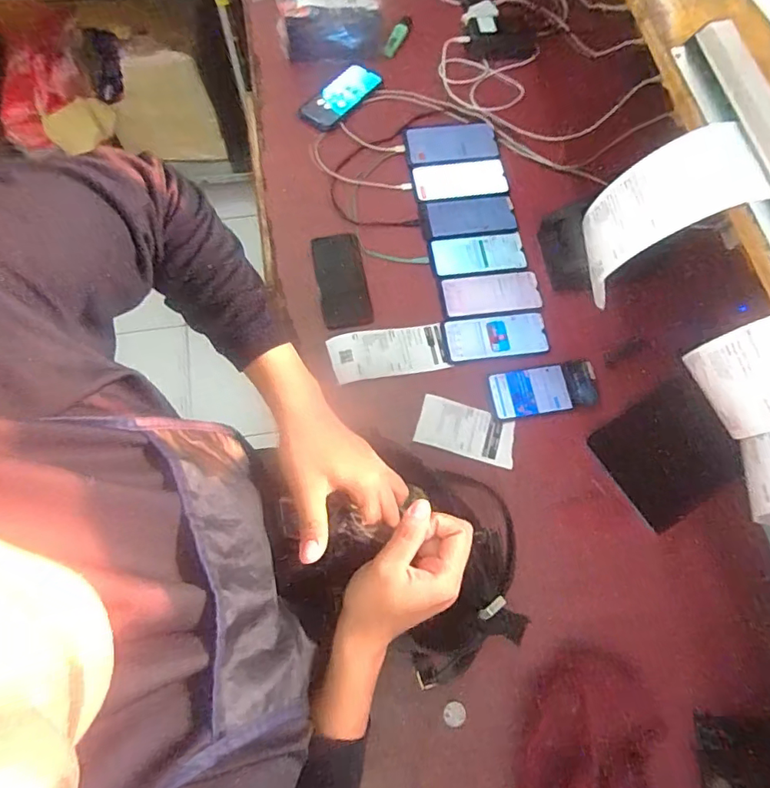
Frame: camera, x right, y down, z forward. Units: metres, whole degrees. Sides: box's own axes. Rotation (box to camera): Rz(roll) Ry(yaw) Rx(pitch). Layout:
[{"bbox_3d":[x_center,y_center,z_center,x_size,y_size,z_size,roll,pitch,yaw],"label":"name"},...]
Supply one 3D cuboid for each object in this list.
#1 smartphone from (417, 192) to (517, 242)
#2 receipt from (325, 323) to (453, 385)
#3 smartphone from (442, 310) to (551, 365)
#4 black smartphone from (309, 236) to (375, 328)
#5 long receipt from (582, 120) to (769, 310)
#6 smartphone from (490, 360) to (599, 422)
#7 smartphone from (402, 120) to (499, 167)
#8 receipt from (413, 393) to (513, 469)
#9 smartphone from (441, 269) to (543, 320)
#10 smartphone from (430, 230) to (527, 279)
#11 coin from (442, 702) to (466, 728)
[{"bbox_3d":[0.142,-0.303,0.889,0.158,0.015,0.085,-8,71,2],"label":"smartphone"},{"bbox_3d":[0.005,-0.064,0.804,0.178,0.014,0.076,-9,71,-6],"label":"receipt"},{"bbox_3d":[0.173,-0.089,0.816,0.161,0.006,0.076,-6,71,-5],"label":"smartphone"},{"bbox_3d":[-0.069,-0.183,0.833,0.077,0.012,0.168,-10,71,-6],"label":"black smartphone"},{"bbox_3d":[0.241,-0.157,0.459,0.099,0.121,0.079,-10,71,-6],"label":"long receipt"},{"bbox_3d":[0.241,-0.008,0.788,0.160,0.015,0.073,-10,71,-6],"label":"smartphone"},{"bbox_3d":[0.119,-0.454,0.934,0.167,0.010,0.087,-10,71,-6],"label":"smartphone"},{"bbox_3d":[0.121,0.053,0.769,0.144,0.004,0.077,17,71,3],"label":"receipt"},{"bbox_3d":[0.172,-0.163,0.840,0.157,0.006,0.074,-7,71,-5],"label":"smartphone"},{"bbox_3d":[0.155,-0.233,0.858,0.151,0.015,0.071,-9,71,-6],"label":"smartphone"},{"bbox_3d":[0.087,0.404,0.653,0.027,0.004,0.028,-1,73,5],"label":"coin"}]

